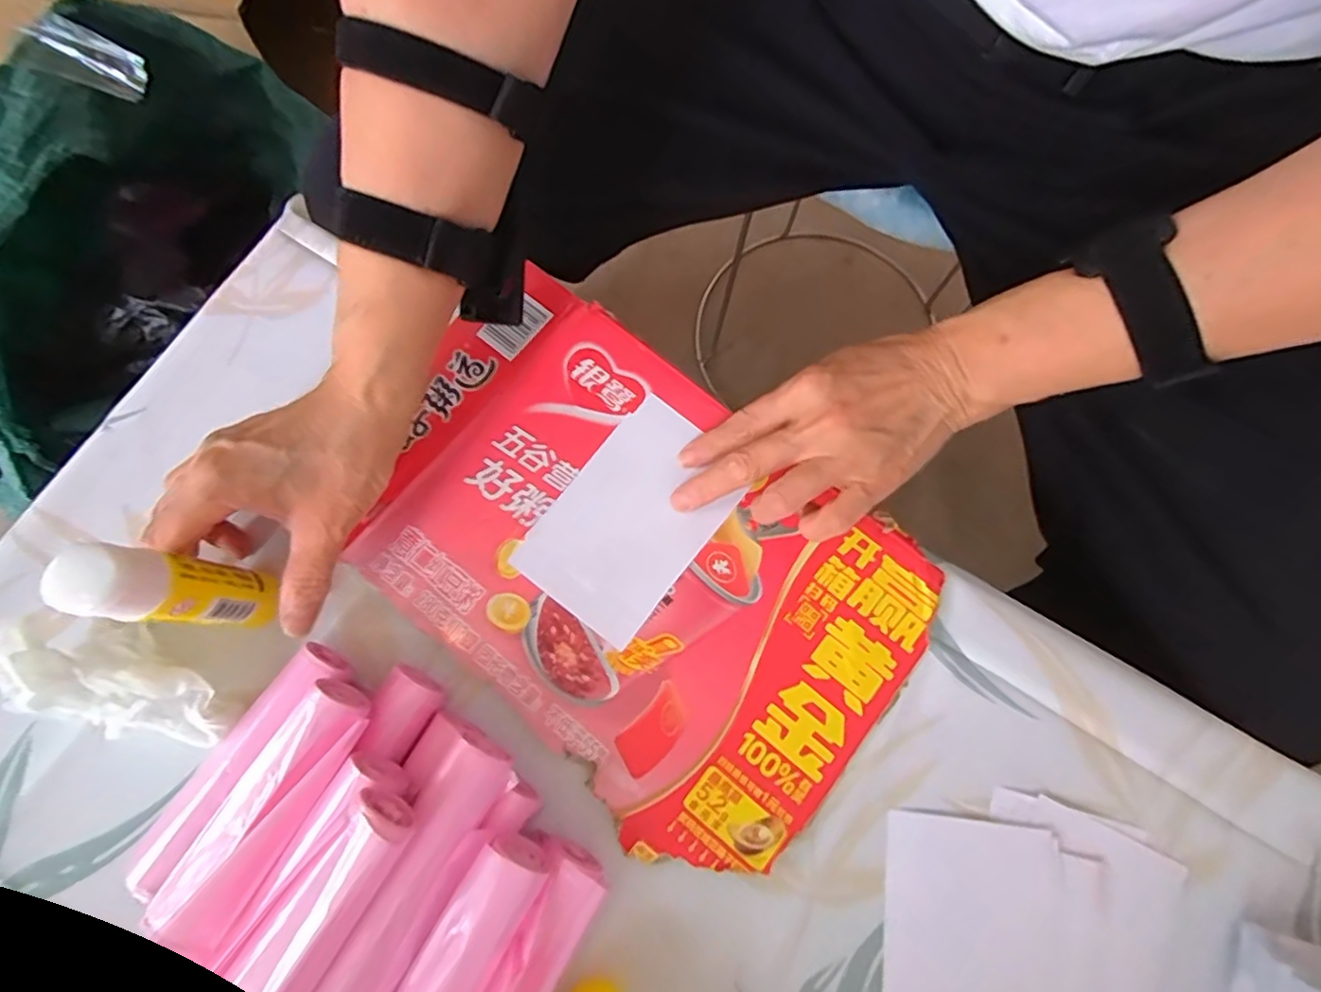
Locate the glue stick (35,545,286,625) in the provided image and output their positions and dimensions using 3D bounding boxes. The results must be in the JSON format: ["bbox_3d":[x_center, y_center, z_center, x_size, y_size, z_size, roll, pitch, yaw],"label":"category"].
[{"bbox_3d":[-0.207,0.042,0.274,0.020,0.102,0.027,0,76,5],"label":"glue stick"}]

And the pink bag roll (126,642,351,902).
[{"bbox_3d":[-0.202,0.128,0.303,0.025,0.024,0.124,36,77,8],"label":"pink bag roll"}]

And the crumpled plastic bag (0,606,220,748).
[{"bbox_3d":[-0.263,0.087,0.300,0.107,0.044,0.050,10,75,2],"label":"crumpled plastic bag"}]

